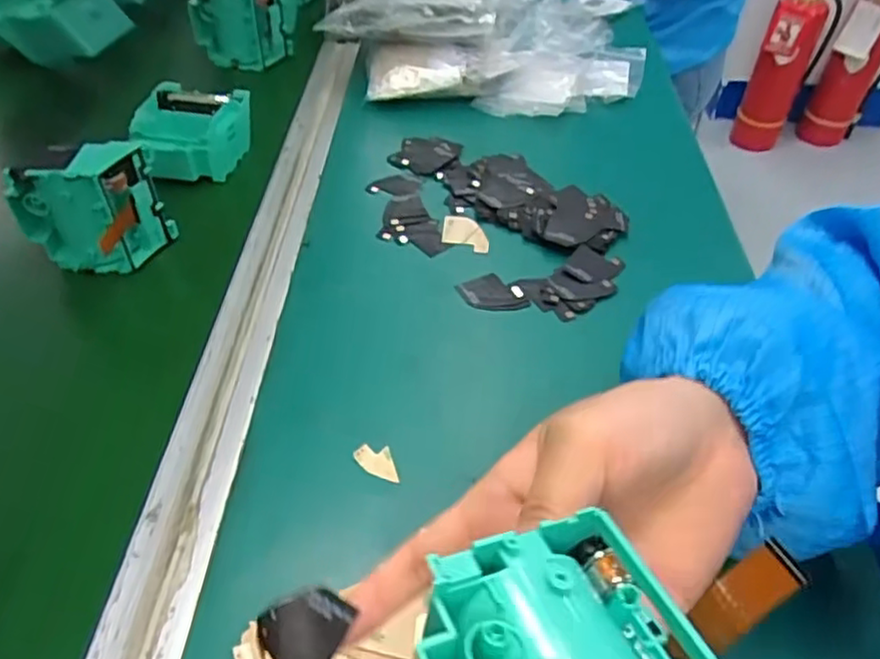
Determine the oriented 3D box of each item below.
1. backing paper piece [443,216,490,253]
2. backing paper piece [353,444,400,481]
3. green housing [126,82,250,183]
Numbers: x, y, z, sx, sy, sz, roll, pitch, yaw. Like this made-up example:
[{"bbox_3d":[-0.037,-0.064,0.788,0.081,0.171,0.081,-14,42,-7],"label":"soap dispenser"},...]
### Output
[{"bbox_3d":[0.018,-0.067,0.467,0.032,0.004,0.036,0,53,11],"label":"backing paper piece"},{"bbox_3d":[-0.030,0.065,0.335,0.027,0.004,0.015,24,57,22],"label":"backing paper piece"},{"bbox_3d":[-0.189,-0.151,0.515,0.076,0.035,0.080,8,43,1],"label":"green housing"}]

